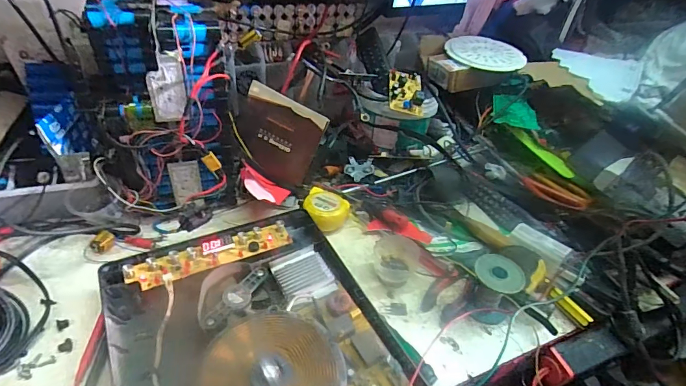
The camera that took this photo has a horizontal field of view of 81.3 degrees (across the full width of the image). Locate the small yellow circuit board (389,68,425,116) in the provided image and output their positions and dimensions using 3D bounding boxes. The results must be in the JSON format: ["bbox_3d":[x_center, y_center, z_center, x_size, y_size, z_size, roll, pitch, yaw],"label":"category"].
[{"bbox_3d":[0.108,-0.174,0.673,0.061,0.021,0.089,7,61,-10],"label":"small yellow circuit board"}]

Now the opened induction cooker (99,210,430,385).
[{"bbox_3d":[-0.092,0.168,0.429,0.269,0.048,0.332,-15,44,-24],"label":"opened induction cooker"}]

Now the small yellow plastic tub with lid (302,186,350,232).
[{"bbox_3d":[-0.025,0.026,0.628,0.069,0.031,0.077,4,39,-3],"label":"small yellow plastic tub with lid"}]

